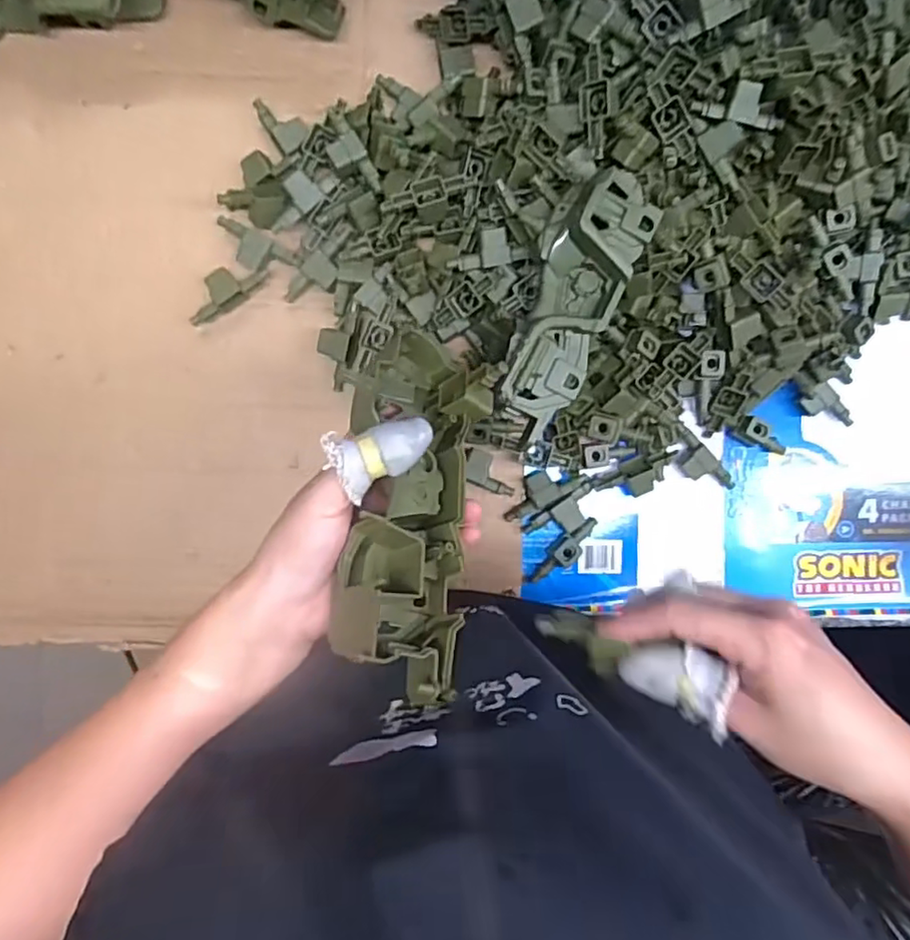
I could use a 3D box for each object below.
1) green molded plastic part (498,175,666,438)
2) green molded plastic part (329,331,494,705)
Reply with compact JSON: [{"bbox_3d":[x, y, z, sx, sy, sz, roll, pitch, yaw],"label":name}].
[{"bbox_3d":[0.074,-0.109,0.411,0.060,0.033,0.170,24,91,-2],"label":"green molded plastic part"},{"bbox_3d":[-0.021,0.012,0.317,0.067,0.063,0.190,5,64,-1],"label":"green molded plastic part"}]

